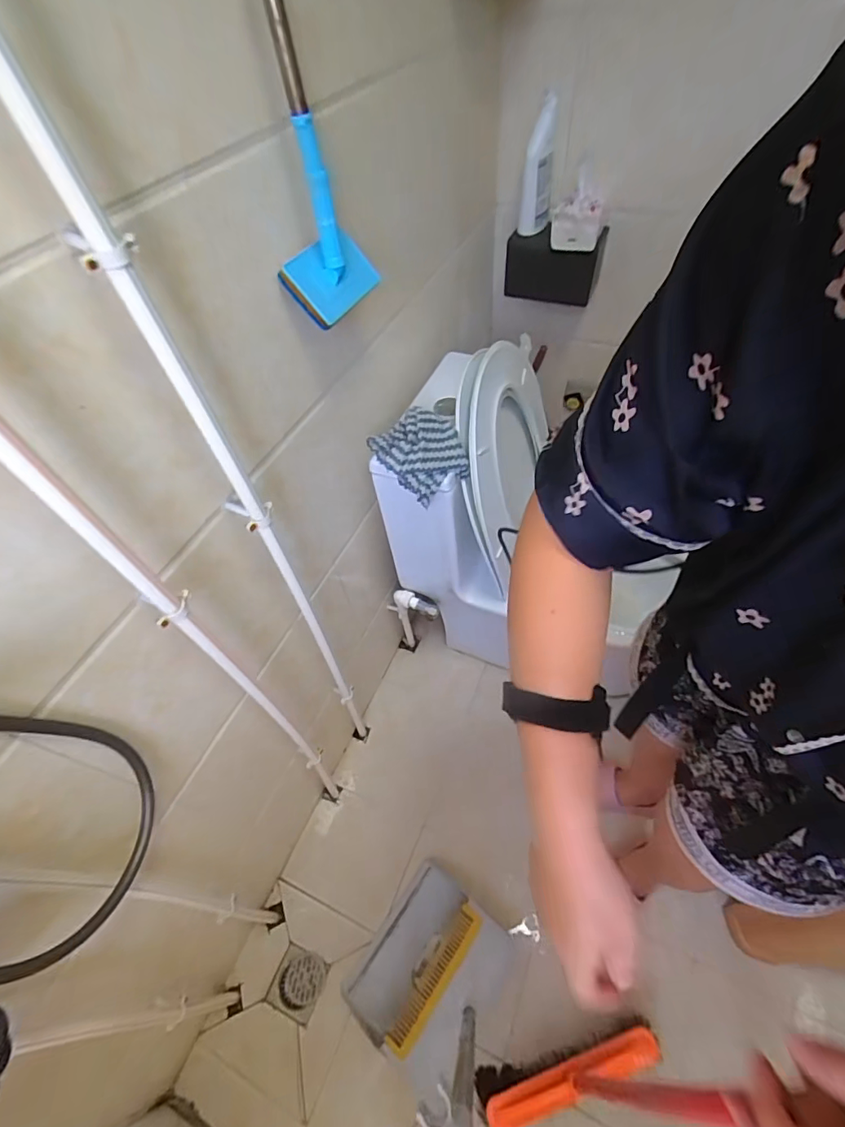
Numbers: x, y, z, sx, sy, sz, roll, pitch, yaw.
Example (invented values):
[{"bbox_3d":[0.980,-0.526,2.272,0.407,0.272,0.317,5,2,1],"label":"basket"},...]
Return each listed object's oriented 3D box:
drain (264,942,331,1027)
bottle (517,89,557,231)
[{"bbox_3d":[-0.261,0.880,1.008,0.104,0.005,0.104,19,60,16],"label":"drain"},{"bbox_3d":[0.231,-0.782,0.955,0.057,0.225,0.040,8,55,12],"label":"bottle"}]

